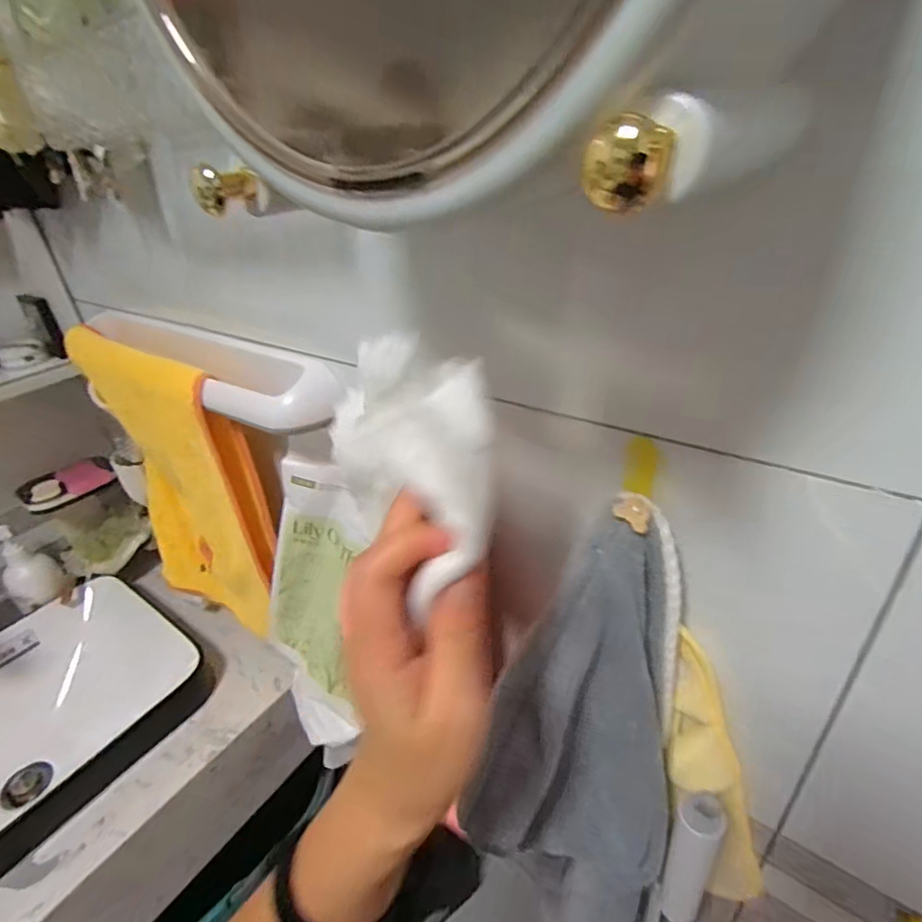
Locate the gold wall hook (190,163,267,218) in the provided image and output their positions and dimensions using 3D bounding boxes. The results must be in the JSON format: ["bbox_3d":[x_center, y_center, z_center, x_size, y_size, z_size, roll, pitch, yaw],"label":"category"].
[{"bbox_3d":[-0.087,-0.102,0.201,0.024,0.017,0.016,-13,33,-13],"label":"gold wall hook"}]

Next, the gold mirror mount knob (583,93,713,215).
[{"bbox_3d":[0.041,-0.067,0.116,0.024,0.019,0.015,-29,39,-33],"label":"gold mirror mount knob"}]

